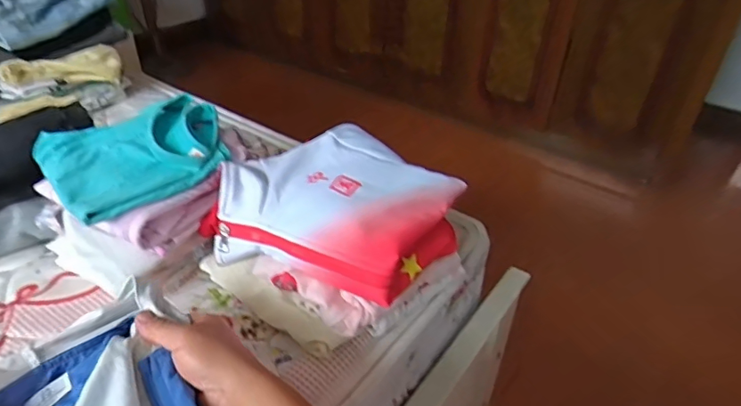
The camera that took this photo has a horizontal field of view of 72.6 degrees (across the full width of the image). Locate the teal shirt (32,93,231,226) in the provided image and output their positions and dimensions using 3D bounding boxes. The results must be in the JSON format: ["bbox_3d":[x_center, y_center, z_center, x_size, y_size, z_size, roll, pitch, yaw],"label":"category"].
[{"bbox_3d":[-0.282,-0.069,0.607,0.190,0.063,0.177,-27,46,-35],"label":"teal shirt"}]

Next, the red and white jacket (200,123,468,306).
[{"bbox_3d":[-0.037,0.006,0.593,0.240,0.088,0.224,25,41,27],"label":"red and white jacket"}]

